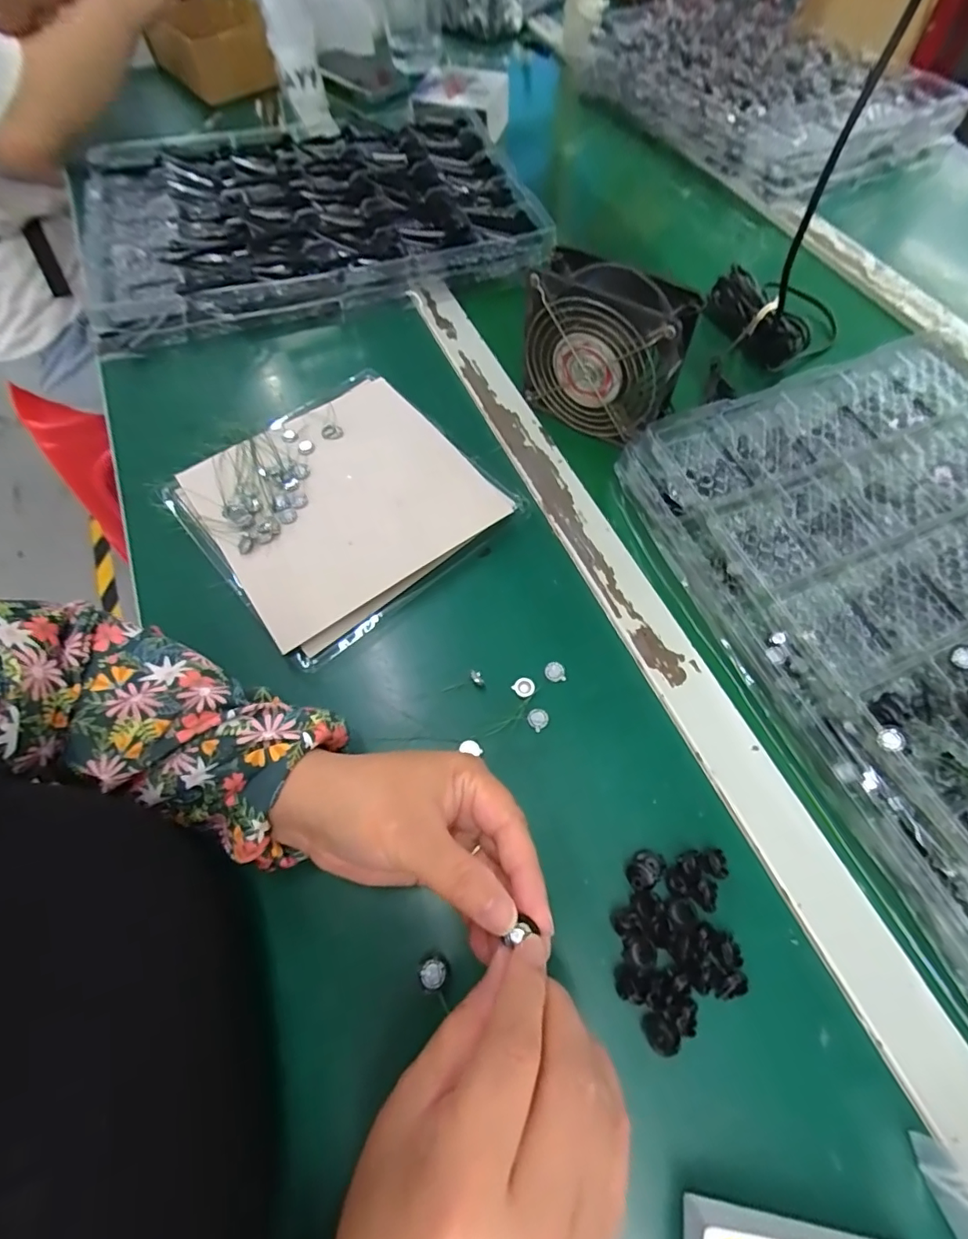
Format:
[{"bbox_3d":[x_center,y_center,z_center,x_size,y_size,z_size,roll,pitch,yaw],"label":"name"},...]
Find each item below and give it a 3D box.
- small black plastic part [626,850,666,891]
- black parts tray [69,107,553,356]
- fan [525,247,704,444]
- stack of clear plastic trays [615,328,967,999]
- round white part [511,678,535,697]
[{"bbox_3d":[0.089,0.138,0.282,0.024,0.010,0.016,-38,70,-17],"label":"small black plastic part"},{"bbox_3d":[-0.188,-0.449,0.547,0.447,0.036,0.329,-15,63,-7],"label":"black parts tray"},{"bbox_3d":[0.093,-0.210,0.403,0.124,0.106,0.052,38,70,16],"label":"fan"},{"bbox_3d":[0.328,0.002,0.328,0.311,0.043,0.439,-18,66,-9],"label":"stack of clear plastic trays"},{"bbox_3d":[0.026,0.044,0.333,0.013,0.004,0.013,0,64,0],"label":"round white part"}]

